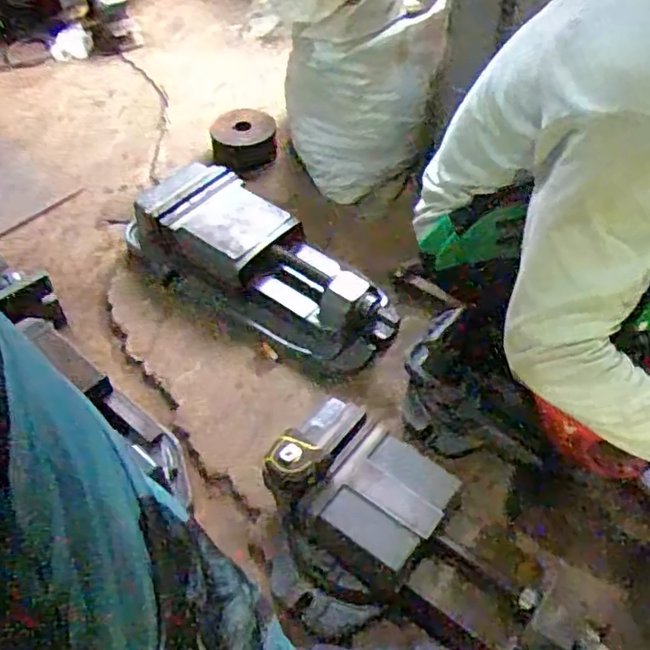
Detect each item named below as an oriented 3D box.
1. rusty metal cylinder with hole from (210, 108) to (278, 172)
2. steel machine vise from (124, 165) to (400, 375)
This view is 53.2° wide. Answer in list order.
[{"bbox_3d":[-0.207,-0.473,1.670,0.167,0.095,0.153,-4,49,-1],"label":"rusty metal cylinder with hole"},{"bbox_3d":[-0.145,-0.125,1.289,0.609,0.161,0.239,33,57,27],"label":"steel machine vise"}]

